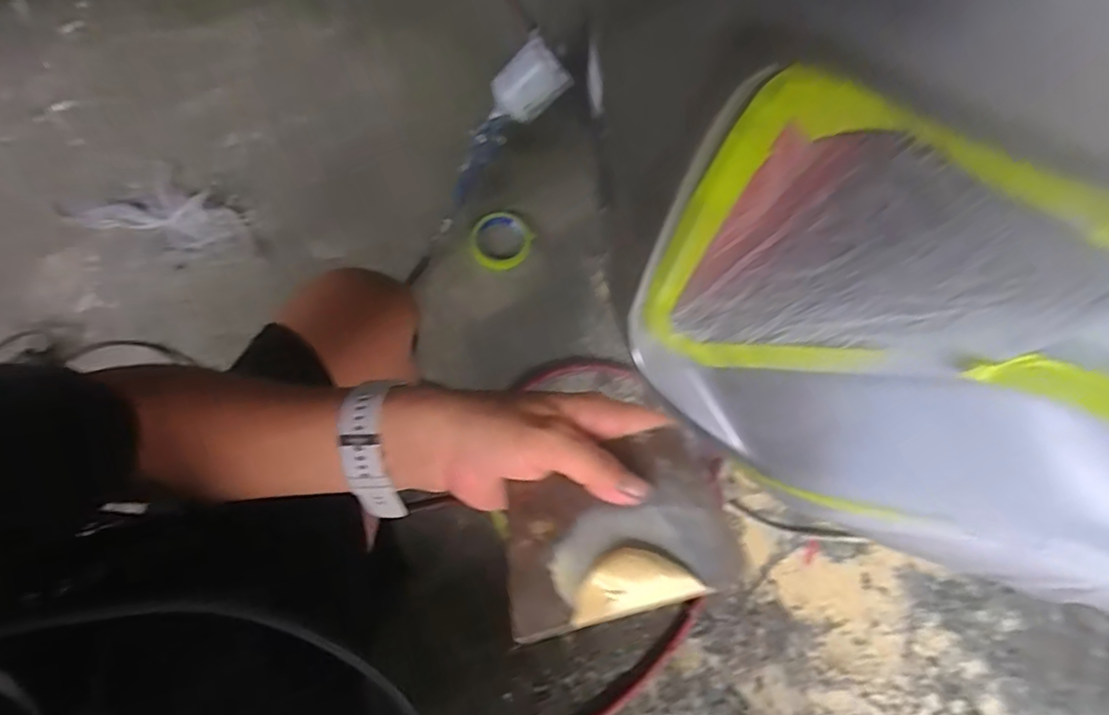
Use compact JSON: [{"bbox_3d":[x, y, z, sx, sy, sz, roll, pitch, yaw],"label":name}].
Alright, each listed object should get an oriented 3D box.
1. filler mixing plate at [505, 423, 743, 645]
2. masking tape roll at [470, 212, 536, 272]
[{"bbox_3d":[0.030,0.092,0.314,0.117,0.011,0.083,-17,64,-5],"label":"filler mixing plate"},{"bbox_3d":[-0.084,-0.185,0.947,0.097,0.027,0.086,-17,70,-11],"label":"masking tape roll"}]

